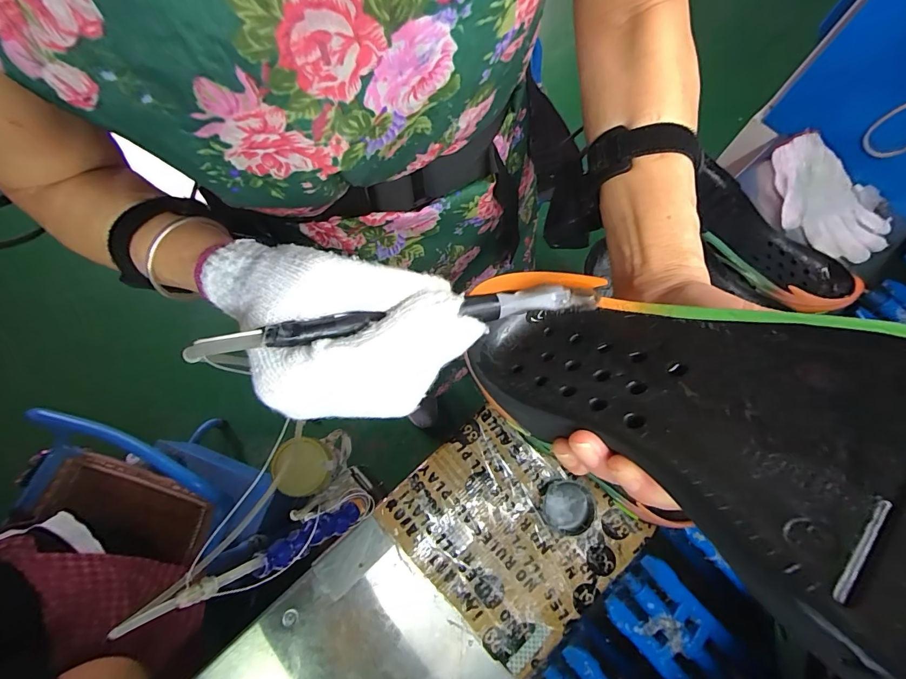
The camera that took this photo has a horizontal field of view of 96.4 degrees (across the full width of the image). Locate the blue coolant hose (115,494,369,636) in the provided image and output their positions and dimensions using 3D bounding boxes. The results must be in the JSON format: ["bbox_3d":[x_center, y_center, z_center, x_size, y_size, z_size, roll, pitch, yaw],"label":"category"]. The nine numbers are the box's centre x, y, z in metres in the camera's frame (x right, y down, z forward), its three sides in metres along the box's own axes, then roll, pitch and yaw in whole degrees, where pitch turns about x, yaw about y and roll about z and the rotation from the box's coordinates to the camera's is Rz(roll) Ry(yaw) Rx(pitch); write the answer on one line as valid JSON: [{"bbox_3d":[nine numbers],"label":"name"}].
[{"bbox_3d":[-0.169,0.203,0.383,0.046,0.226,0.027,-38,72,28],"label":"blue coolant hose"}]

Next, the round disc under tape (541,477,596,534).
[{"bbox_3d":[0.136,0.199,0.482,0.059,0.015,0.061,0,72,1],"label":"round disc under tape"}]

